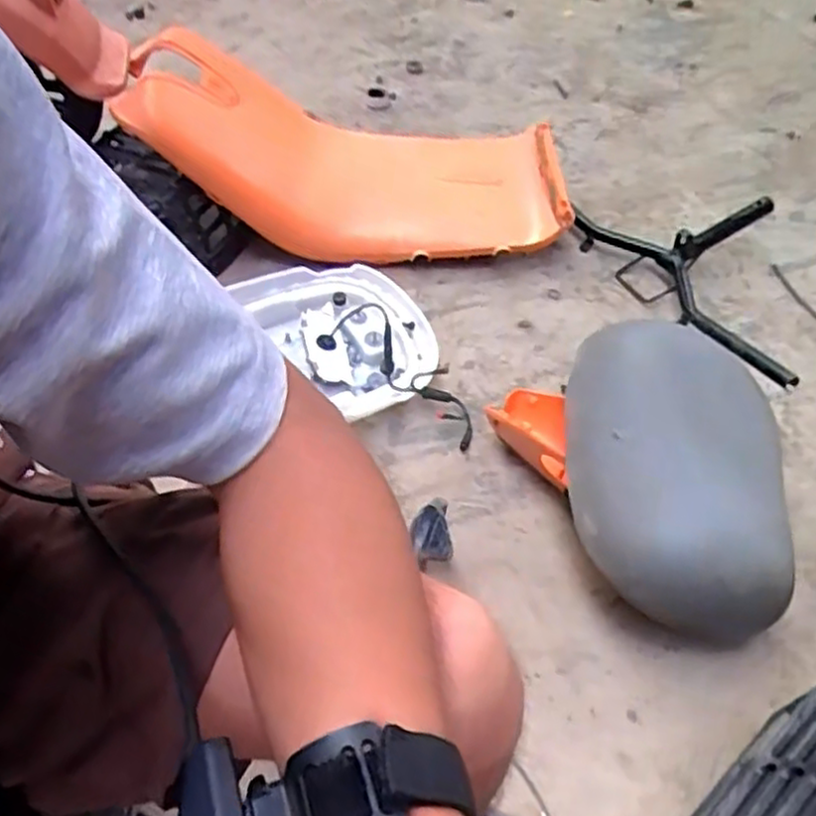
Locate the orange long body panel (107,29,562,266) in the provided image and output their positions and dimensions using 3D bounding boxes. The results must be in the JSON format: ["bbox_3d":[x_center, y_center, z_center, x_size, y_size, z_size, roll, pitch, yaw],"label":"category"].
[{"bbox_3d":[-0.070,-0.373,1.082,0.615,0.186,0.261,9,54,3],"label":"orange long body panel"}]

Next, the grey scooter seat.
[{"bbox_3d":[0.280,0.059,0.822,0.213,0.111,0.343,5,54,0],"label":"grey scooter seat"}]

